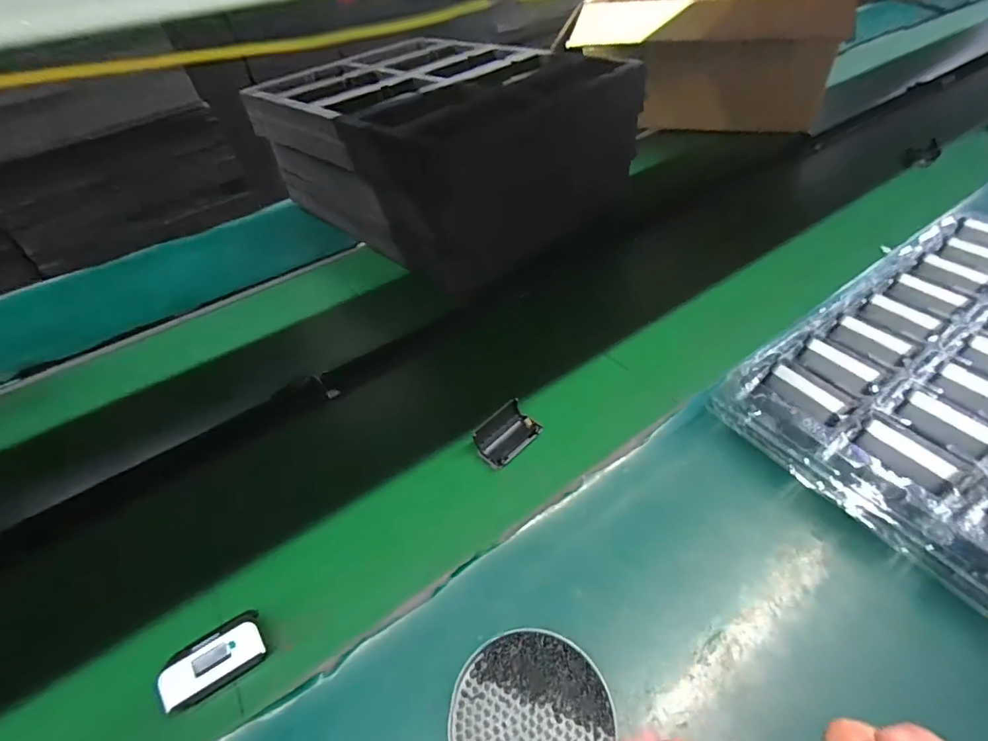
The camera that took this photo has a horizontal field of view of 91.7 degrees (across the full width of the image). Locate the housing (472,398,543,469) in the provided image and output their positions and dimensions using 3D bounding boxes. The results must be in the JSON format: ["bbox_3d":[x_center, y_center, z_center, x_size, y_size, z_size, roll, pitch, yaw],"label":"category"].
[{"bbox_3d":[0.013,0.070,0.530,0.072,0.020,0.046,-36,49,-26],"label":"housing"}]

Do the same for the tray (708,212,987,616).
[{"bbox_3d":[0.498,0.002,0.488,0.482,0.083,0.292,-30,47,-21],"label":"tray"}]

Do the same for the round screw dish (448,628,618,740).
[{"bbox_3d":[0.023,0.247,0.346,0.111,0.023,0.099,-31,47,-22],"label":"round screw dish"}]

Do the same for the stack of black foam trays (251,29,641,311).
[{"bbox_3d":[-0.098,-0.426,0.885,0.434,0.232,0.615,-37,50,-27],"label":"stack of black foam trays"}]

